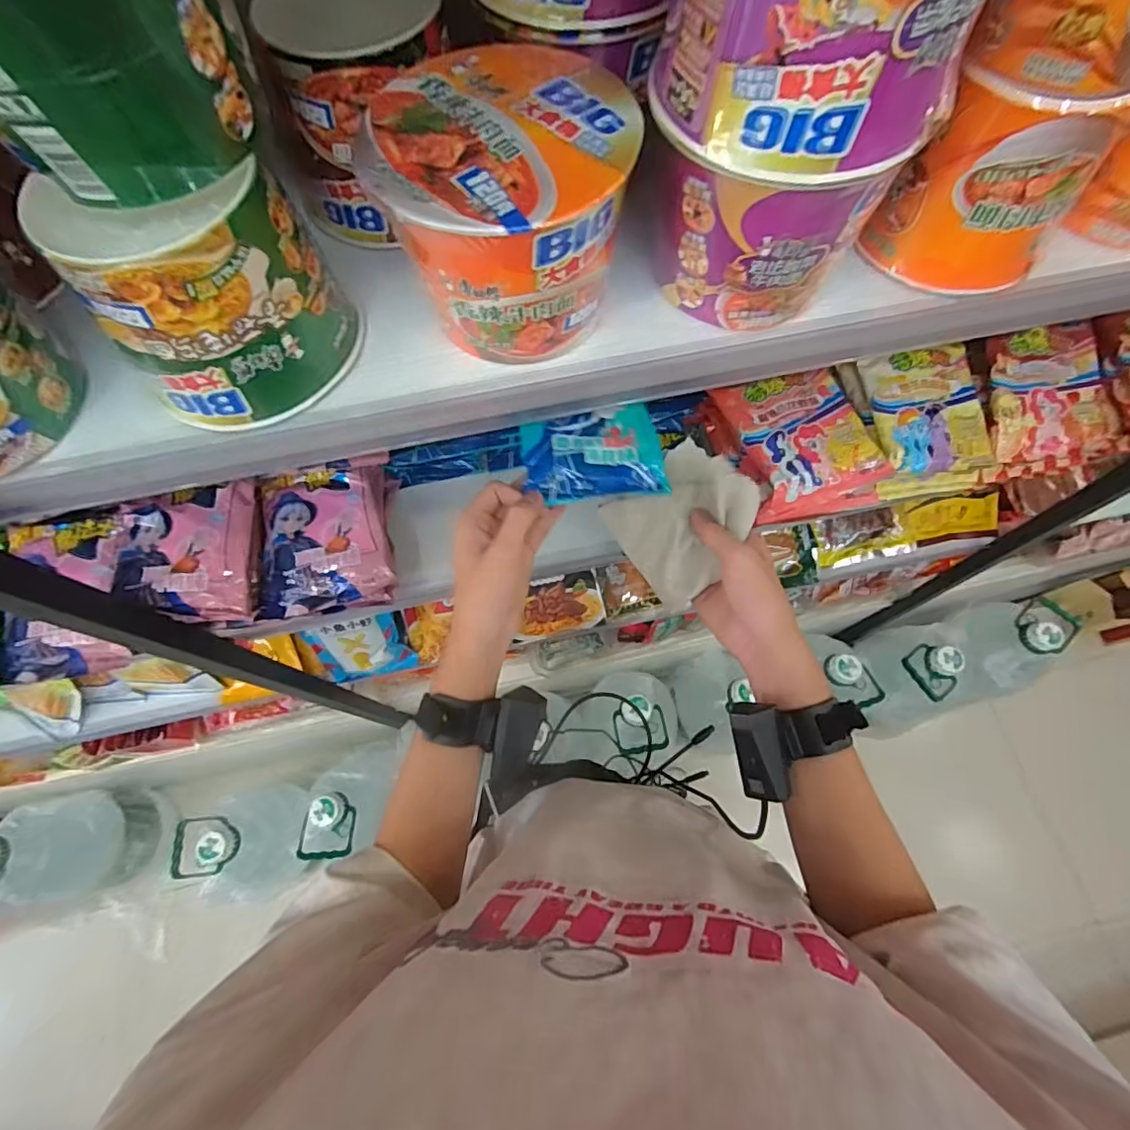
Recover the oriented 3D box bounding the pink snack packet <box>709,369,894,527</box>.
[{"bbox_3d":[0.241,-0.125,0.572,0.135,0.043,0.147,-12,69,-3],"label":"pink snack packet"}]

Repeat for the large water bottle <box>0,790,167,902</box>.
[{"bbox_3d":[-1.152,0.650,1.284,0.222,0.342,0.211,-10,69,-2],"label":"large water bottle"}]

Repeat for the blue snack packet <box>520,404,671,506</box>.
[{"bbox_3d":[0.024,-0.095,0.480,0.121,0.012,0.079,-8,78,-14],"label":"blue snack packet"}]

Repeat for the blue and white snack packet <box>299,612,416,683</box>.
[{"bbox_3d":[-0.311,0.126,0.830,0.131,0.160,0.051,-14,69,-4],"label":"blue and white snack packet"}]

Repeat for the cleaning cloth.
[{"bbox_3d":[0.106,-0.040,0.494,0.122,0.020,0.120,-43,64,21],"label":"cleaning cloth"}]

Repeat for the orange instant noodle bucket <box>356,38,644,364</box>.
[{"bbox_3d":[-0.033,-0.202,0.330,0.132,0.102,0.131,-1,69,1],"label":"orange instant noodle bucket"}]

